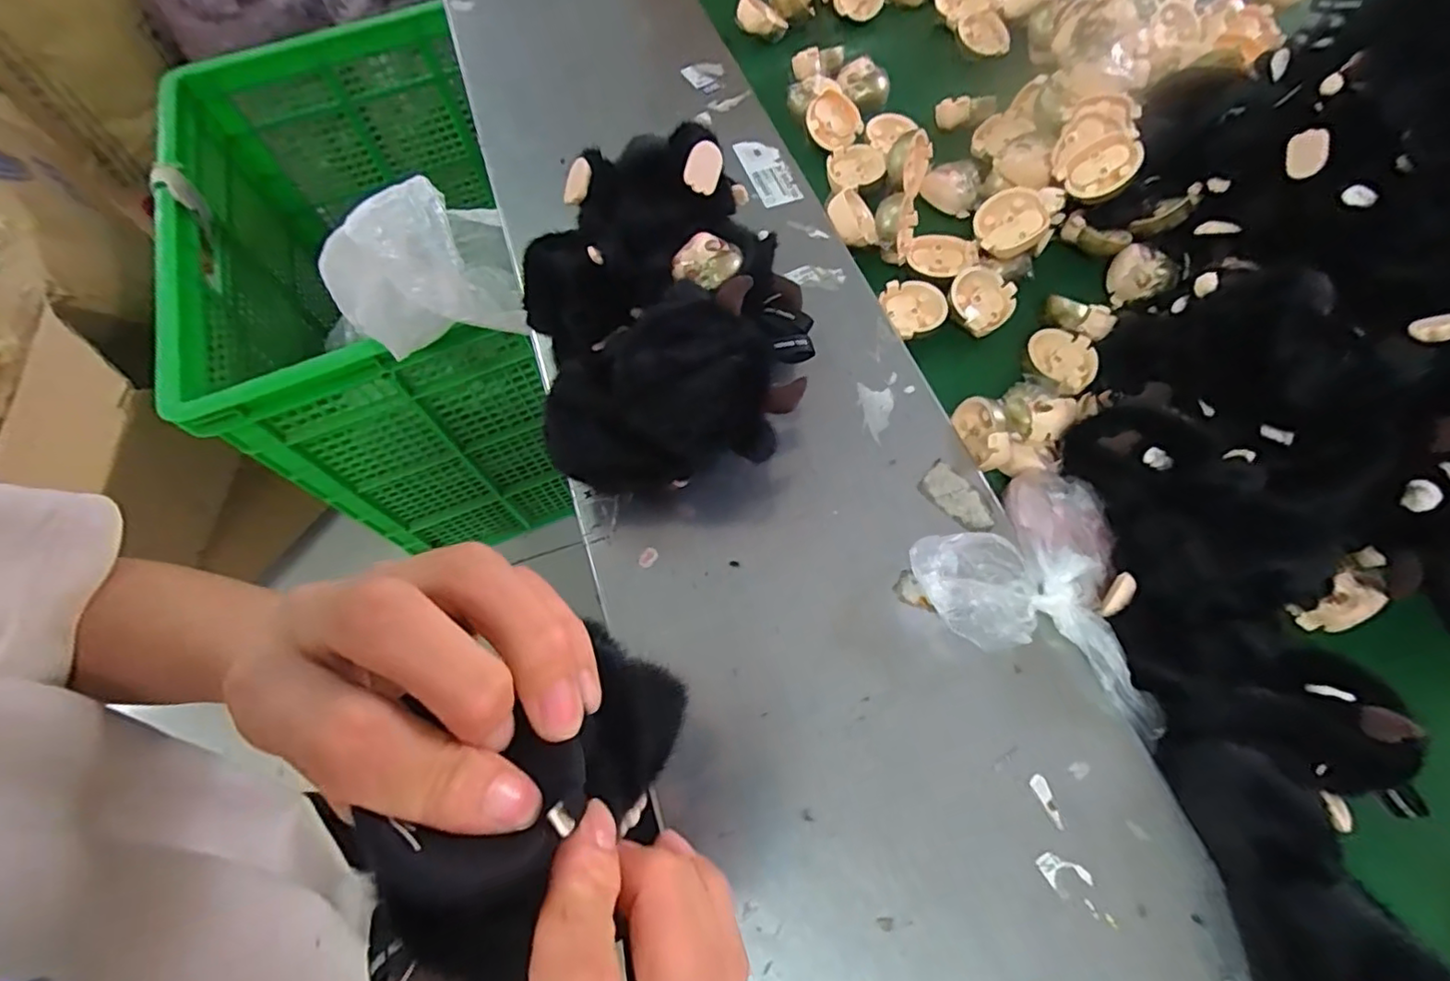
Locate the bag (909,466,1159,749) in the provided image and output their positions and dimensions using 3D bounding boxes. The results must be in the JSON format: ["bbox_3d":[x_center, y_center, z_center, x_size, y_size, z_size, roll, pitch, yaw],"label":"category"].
[{"bbox_3d":[0.162,0.046,0.328,0.120,0.035,0.139,3,65,5],"label":"bag"}]

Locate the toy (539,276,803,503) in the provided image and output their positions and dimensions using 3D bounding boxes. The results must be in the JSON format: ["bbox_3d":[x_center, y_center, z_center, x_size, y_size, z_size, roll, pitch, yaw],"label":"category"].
[{"bbox_3d":[-0.032,-0.051,0.357,0.140,0.081,0.100,-13,65,-2],"label":"toy"}]

